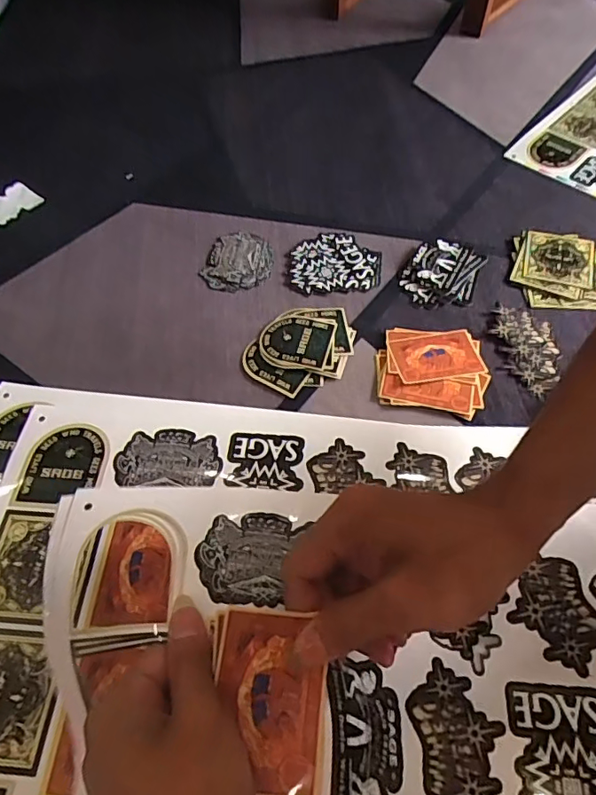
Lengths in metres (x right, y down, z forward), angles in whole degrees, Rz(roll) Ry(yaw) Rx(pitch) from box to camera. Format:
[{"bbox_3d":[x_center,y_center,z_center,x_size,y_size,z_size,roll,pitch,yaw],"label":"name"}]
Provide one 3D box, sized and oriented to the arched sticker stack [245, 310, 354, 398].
[{"bbox_3d":[0.005,-0.050,0.489,0.088,0.007,0.107,27,63,18],"label":"arched sticker stack"}]

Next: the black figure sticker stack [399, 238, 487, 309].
[{"bbox_3d":[0.149,-0.130,0.536,0.074,0.007,0.092,21,61,14],"label":"black figure sticker stack"}]

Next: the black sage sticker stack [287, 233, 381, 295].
[{"bbox_3d":[0.038,-0.145,0.548,0.095,0.006,0.083,-5,58,-1],"label":"black sage sticker stack"}]

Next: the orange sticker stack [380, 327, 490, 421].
[{"bbox_3d":[0.122,-0.028,0.472,0.096,0.006,0.089,4,58,5],"label":"orange sticker stack"}]

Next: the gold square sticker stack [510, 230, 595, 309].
[{"bbox_3d":[0.273,-0.135,0.532,0.097,0.008,0.097,2,58,3],"label":"gold square sticker stack"}]

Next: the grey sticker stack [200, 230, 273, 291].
[{"bbox_3d":[-0.063,-0.146,0.552,0.071,0.008,0.084,13,59,10],"label":"grey sticker stack"}]

